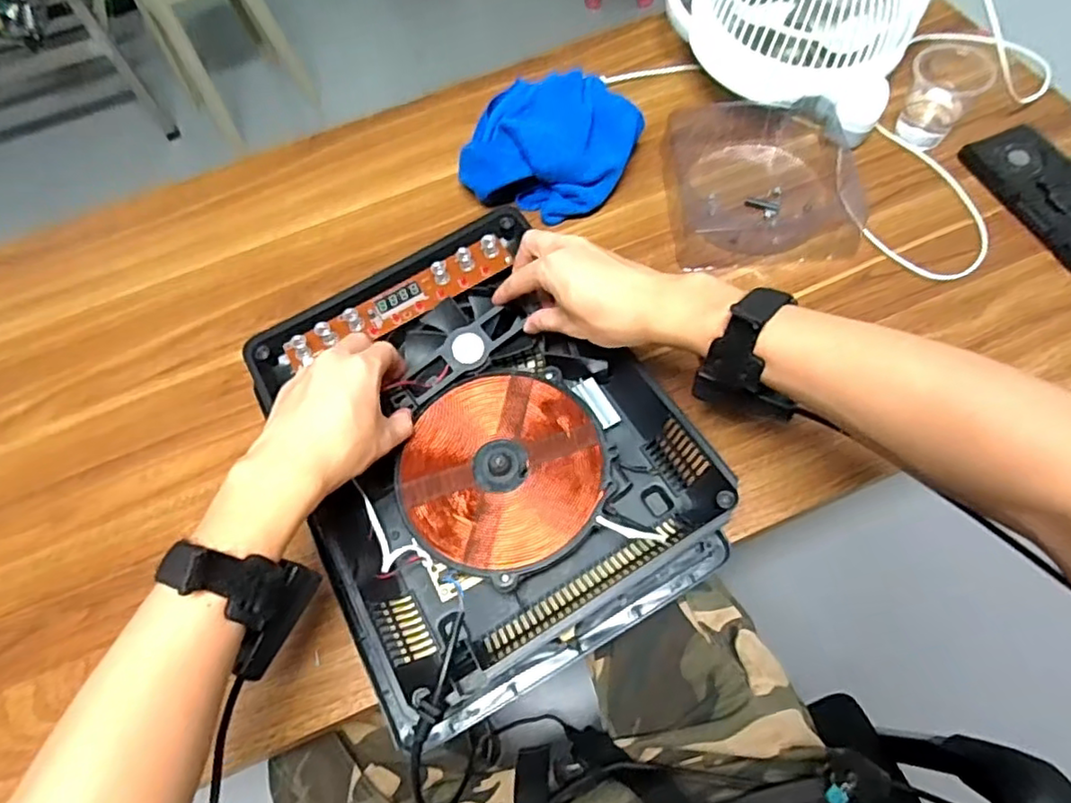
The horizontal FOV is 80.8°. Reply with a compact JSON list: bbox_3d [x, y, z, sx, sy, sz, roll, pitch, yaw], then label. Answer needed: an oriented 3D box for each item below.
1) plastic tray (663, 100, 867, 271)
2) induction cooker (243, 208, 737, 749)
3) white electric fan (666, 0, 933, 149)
[{"bbox_3d":[0.224,-0.222,0.624,0.183,0.041,0.195,-2,62,3],"label":"plastic tray"},{"bbox_3d":[-0.048,0.033,0.506,0.275,0.069,0.345,-28,64,-11],"label":"induction cooker"},{"bbox_3d":[0.258,-0.408,0.652,0.262,0.150,0.184,27,67,16],"label":"white electric fan"}]

